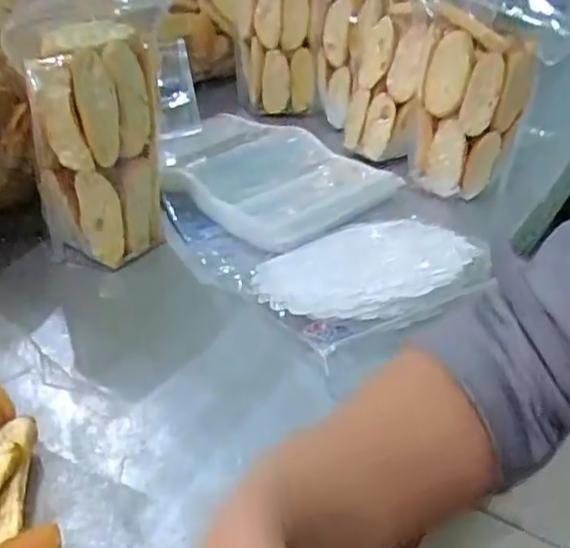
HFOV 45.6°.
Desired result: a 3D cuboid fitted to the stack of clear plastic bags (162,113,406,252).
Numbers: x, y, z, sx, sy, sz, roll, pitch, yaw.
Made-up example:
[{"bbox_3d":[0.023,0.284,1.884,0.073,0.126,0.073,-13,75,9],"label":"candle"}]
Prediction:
[{"bbox_3d":[-0.030,-0.117,0.786,0.271,0.033,0.226,27,39,32],"label":"stack of clear plastic bags"}]

